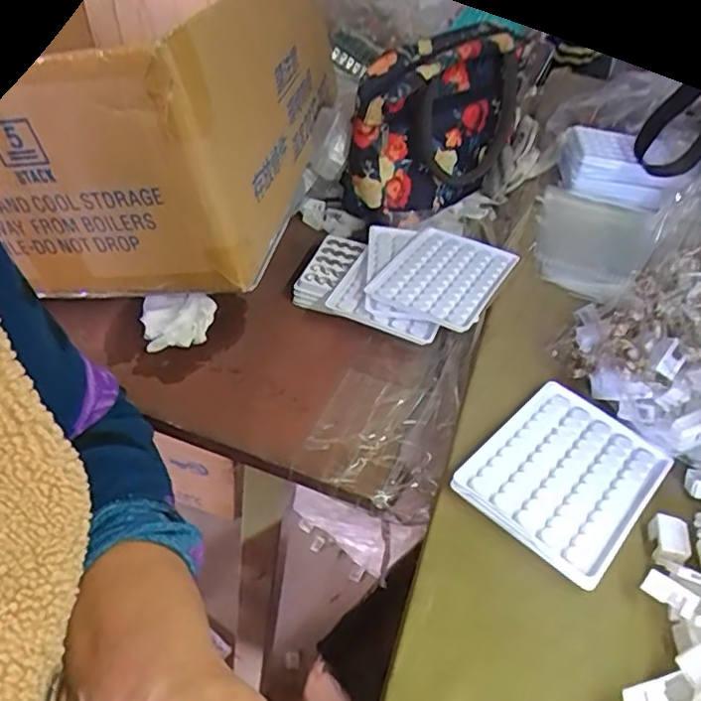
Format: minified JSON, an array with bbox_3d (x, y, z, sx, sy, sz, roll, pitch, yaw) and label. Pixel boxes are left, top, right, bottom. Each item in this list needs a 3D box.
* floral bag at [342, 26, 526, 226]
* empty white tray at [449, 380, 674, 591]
[{"bbox_3d":[0.096,-0.243,0.654,0.104,0.138,0.251,22,43,17],"label":"floral bag"},{"bbox_3d":[0.135,0.076,0.397,0.094,0.013,0.127,33,47,27],"label":"empty white tray"}]

